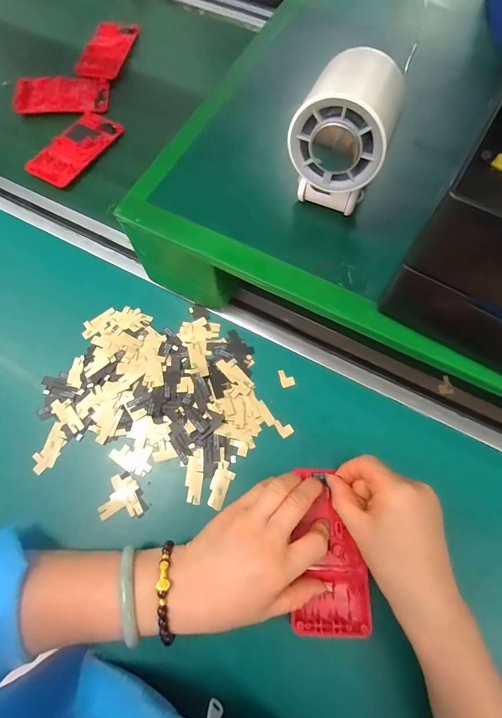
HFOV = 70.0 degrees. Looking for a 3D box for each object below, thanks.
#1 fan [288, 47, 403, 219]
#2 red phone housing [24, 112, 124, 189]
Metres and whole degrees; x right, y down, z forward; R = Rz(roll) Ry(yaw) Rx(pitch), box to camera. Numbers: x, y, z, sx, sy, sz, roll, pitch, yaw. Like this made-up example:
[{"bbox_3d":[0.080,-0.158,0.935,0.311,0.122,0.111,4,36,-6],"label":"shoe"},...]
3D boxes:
[{"bbox_3d":[0.064,-0.149,0.246,0.062,0.084,0.061,23,72,8],"label":"fan"},{"bbox_3d":[-0.219,-0.267,0.450,0.059,0.011,0.124,37,74,13],"label":"red phone housing"}]

